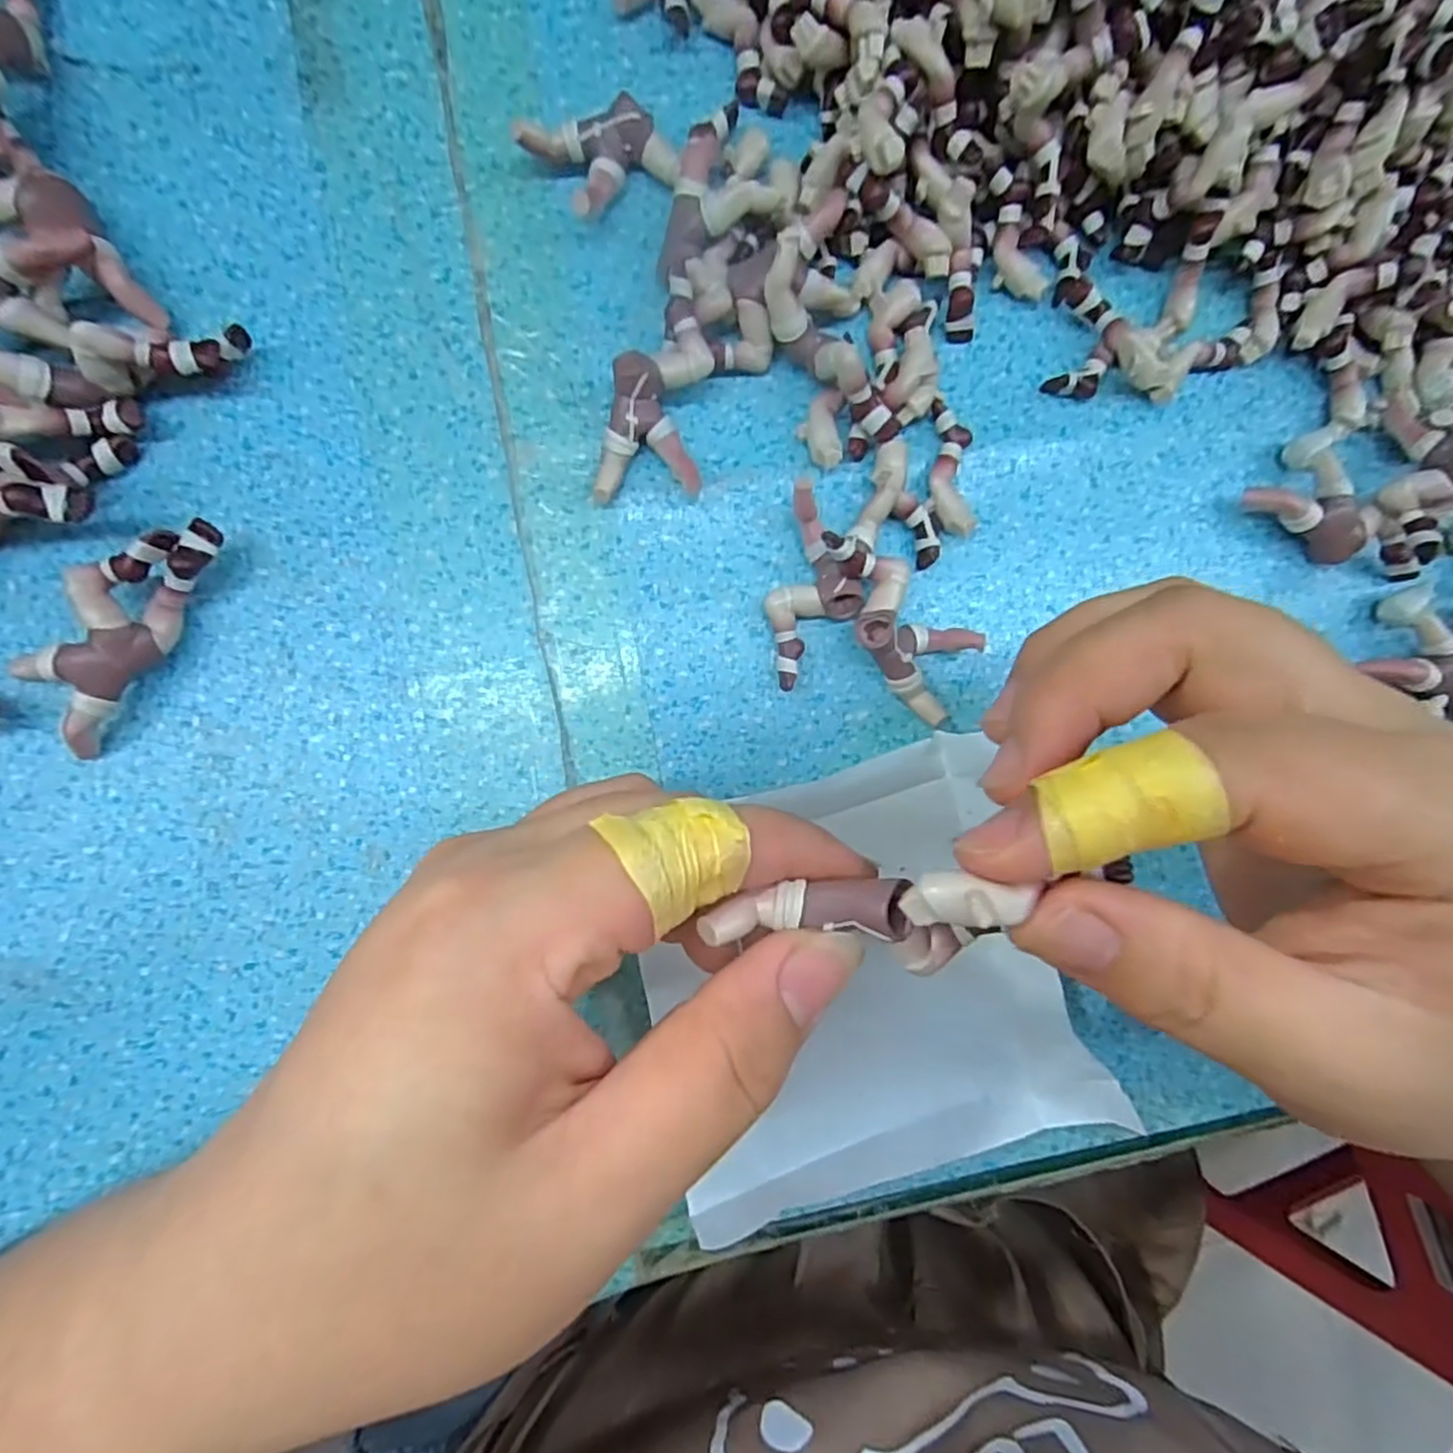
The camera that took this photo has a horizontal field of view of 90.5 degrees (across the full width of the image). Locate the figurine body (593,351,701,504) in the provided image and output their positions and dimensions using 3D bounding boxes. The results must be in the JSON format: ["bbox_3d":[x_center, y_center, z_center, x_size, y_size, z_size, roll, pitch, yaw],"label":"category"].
[{"bbox_3d":[-0.024,-0.079,0.191,0.027,0.016,0.034,-13,91,-6],"label":"figurine body"}]

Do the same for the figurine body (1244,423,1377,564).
[{"bbox_3d":[0.174,-0.065,0.213,0.035,0.016,0.030,44,86,-4],"label":"figurine body"}]

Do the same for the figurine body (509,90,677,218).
[{"bbox_3d":[-0.033,-0.149,0.189,0.038,0.015,0.019,-24,92,-6],"label":"figurine body"}]

